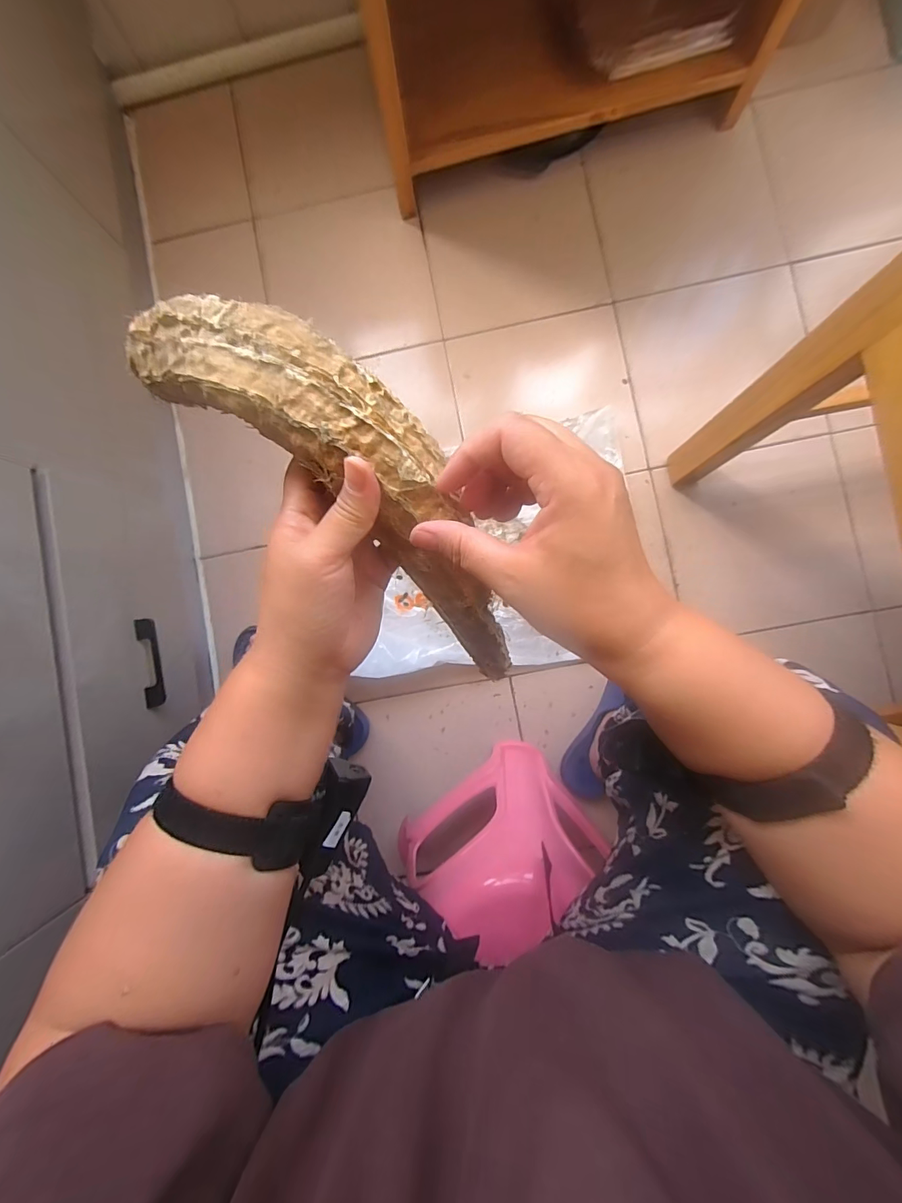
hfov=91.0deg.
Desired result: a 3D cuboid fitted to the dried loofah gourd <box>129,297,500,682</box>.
[{"bbox_3d":[-0.042,-0.059,0.258,0.088,0.074,0.304,-43,106,2],"label":"dried loofah gourd"}]

